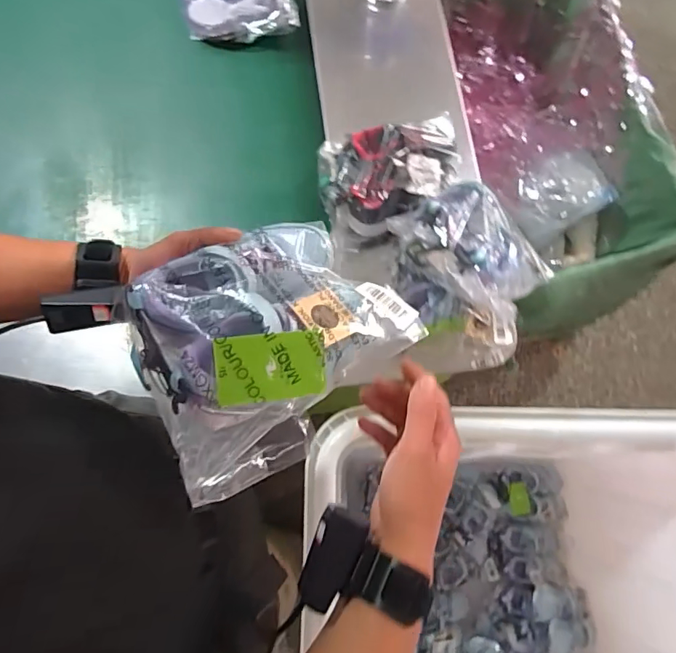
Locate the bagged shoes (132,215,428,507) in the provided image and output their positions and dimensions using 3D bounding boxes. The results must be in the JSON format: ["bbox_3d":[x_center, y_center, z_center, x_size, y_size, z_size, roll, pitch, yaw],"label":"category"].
[{"bbox_3d":[-0.053,0.008,0.378,0.205,0.078,0.166,-33,77,-9],"label":"bagged shoes"}]

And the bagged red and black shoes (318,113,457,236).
[{"bbox_3d":[0.086,-0.237,0.758,0.222,0.083,0.196,-9,75,-3],"label":"bagged red and black shoes"}]

